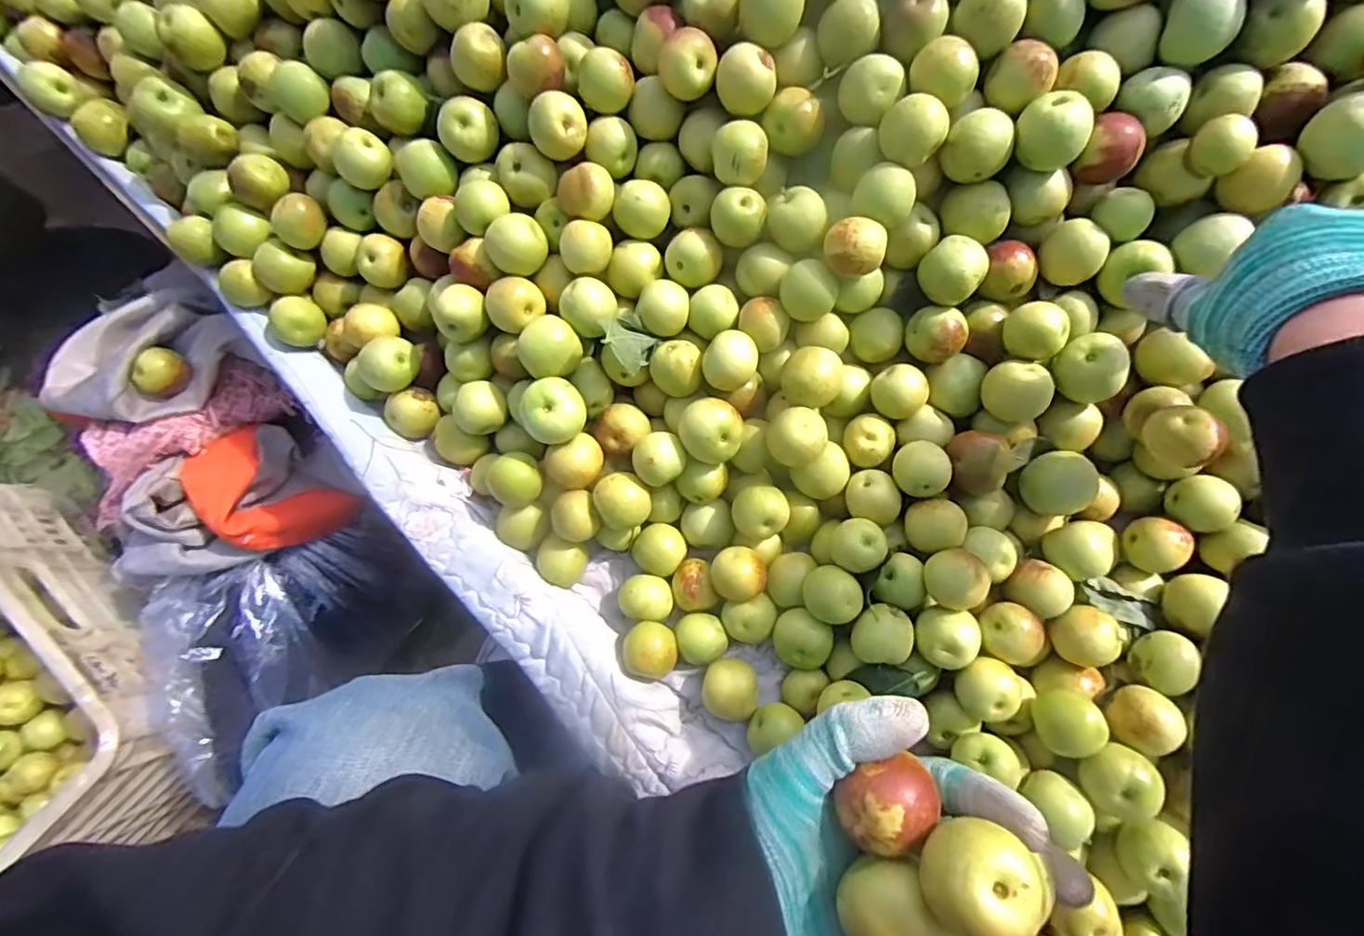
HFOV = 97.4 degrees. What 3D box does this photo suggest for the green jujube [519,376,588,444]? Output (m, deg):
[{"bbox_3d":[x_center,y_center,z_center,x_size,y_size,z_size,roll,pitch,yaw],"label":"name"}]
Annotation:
[{"bbox_3d":[-0.080,-0.036,0.382,0.038,0.032,0.038,0,78,0],"label":"green jujube"}]

